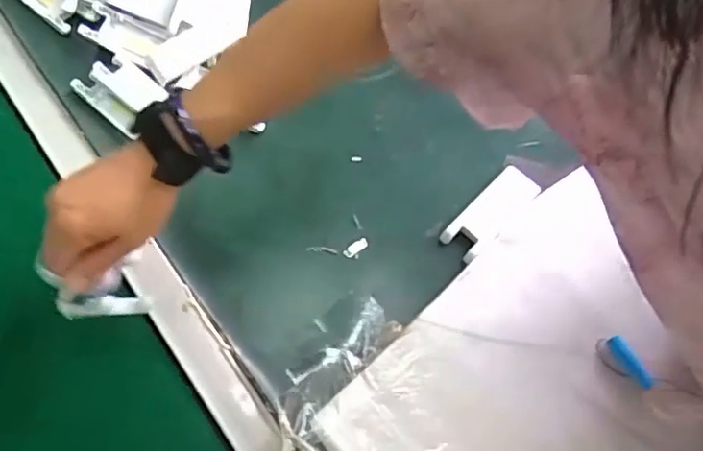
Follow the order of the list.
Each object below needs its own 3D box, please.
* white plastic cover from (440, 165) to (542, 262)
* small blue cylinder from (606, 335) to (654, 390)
[{"bbox_3d":[0.133,-0.012,0.597,0.040,0.018,0.103,42,76,15],"label":"white plastic cover"},{"bbox_3d":[0.236,0.117,0.529,0.013,0.011,0.049,-30,73,-12],"label":"small blue cylinder"}]

